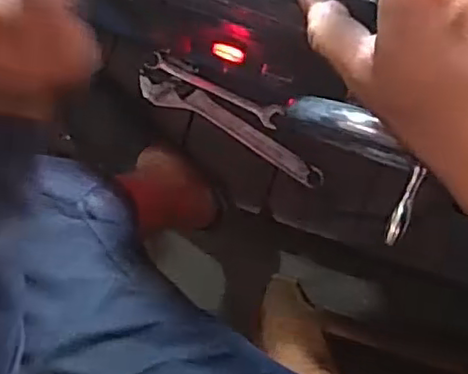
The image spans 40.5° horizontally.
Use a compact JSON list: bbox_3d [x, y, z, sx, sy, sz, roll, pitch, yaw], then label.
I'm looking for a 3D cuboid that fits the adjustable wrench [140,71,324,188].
[{"bbox_3d":[-0.001,-0.081,0.881,0.278,0.025,0.046,28,93,-2],"label":"adjustable wrench"}]

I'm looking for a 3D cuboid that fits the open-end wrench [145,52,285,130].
[{"bbox_3d":[-0.026,-0.131,0.869,0.193,0.014,0.033,23,94,-1],"label":"open-end wrench"}]

